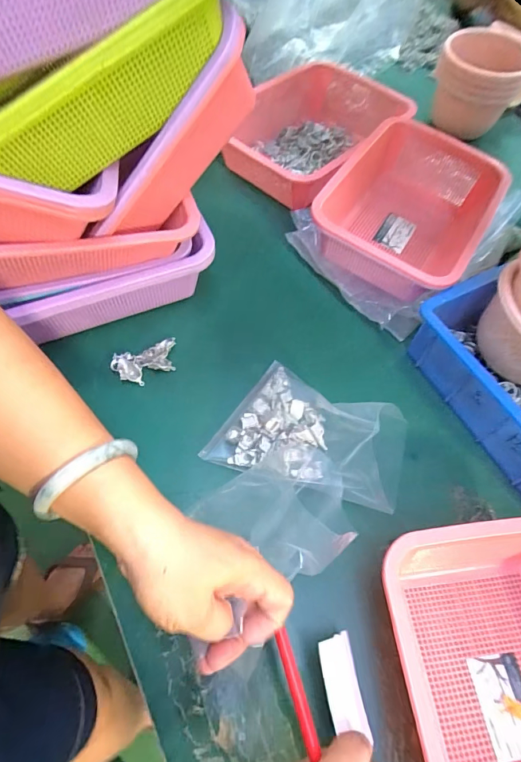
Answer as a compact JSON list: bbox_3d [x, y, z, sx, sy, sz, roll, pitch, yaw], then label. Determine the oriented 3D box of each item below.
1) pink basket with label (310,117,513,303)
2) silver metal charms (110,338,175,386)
[{"bbox_3d":[0.205,-0.229,0.562,0.201,0.114,0.282,30,63,15],"label":"pink basket with label"},{"bbox_3d":[-0.135,-0.021,0.474,0.076,0.016,0.043,-22,63,-13],"label":"silver metal charms"}]

